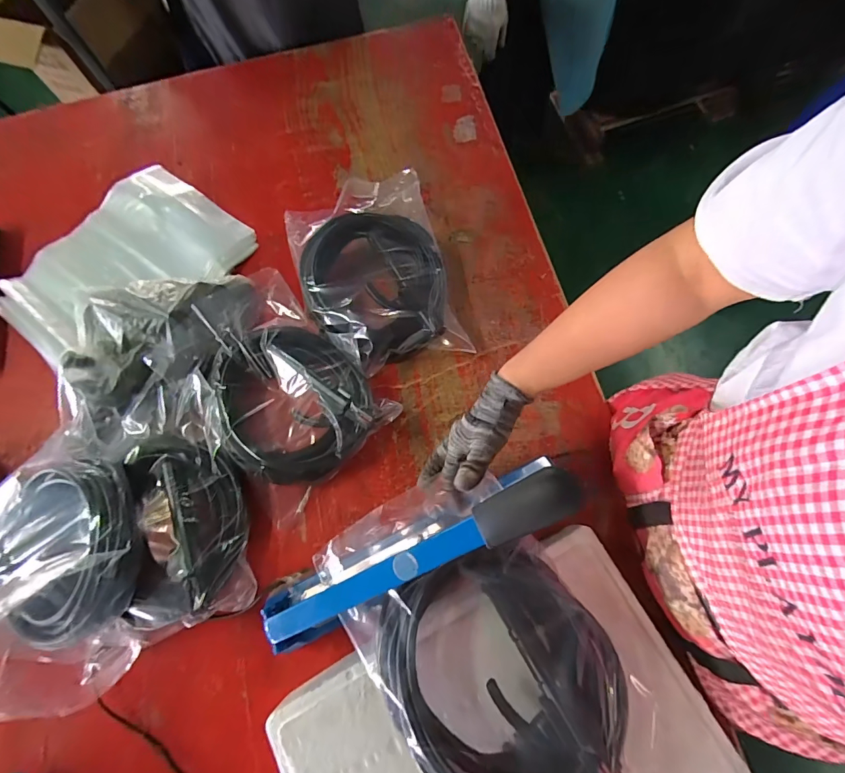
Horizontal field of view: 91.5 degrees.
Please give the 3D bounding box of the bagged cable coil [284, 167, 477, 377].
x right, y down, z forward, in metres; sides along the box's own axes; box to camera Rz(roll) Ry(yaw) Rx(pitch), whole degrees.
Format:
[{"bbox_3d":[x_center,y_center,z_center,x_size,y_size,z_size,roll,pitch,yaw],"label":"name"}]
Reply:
[{"bbox_3d":[-0.080,-0.185,0.652,0.236,0.065,0.323,-14,71,-2],"label":"bagged cable coil"}]

